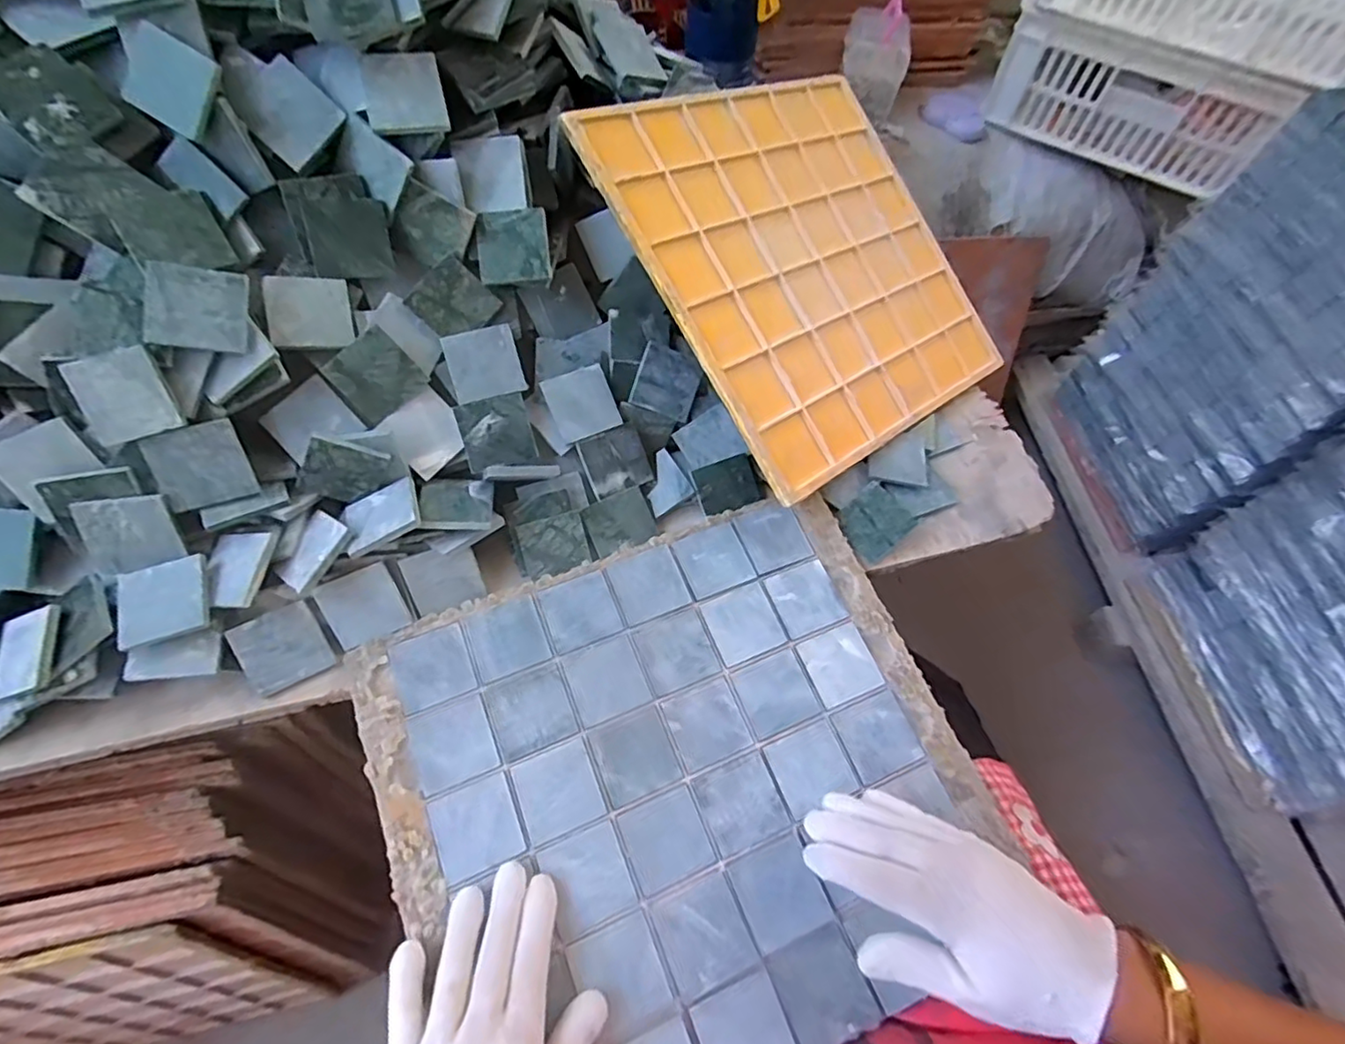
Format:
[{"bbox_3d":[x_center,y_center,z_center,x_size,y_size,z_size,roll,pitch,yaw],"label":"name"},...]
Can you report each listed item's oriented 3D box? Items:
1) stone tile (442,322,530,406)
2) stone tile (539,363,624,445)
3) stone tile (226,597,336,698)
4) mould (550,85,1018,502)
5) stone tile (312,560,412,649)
[{"bbox_3d":[-0.131,-0.110,0.425,0.048,0.004,0.047,-17,97,-9],"label":"stone tile"},{"bbox_3d":[-0.066,-0.087,0.448,0.046,0.004,0.048,-23,96,-14],"label":"stone tile"},{"bbox_3d":[-0.250,0.081,0.393,0.047,0.004,0.048,-26,102,-20],"label":"stone tile"},{"bbox_3d":[0.116,-0.211,0.497,0.299,0.009,0.305,-32,93,-28],"label":"mould"},{"bbox_3d":[-0.209,0.057,0.411,0.049,0.048,0.006,-22,19,-5],"label":"stone tile"}]

